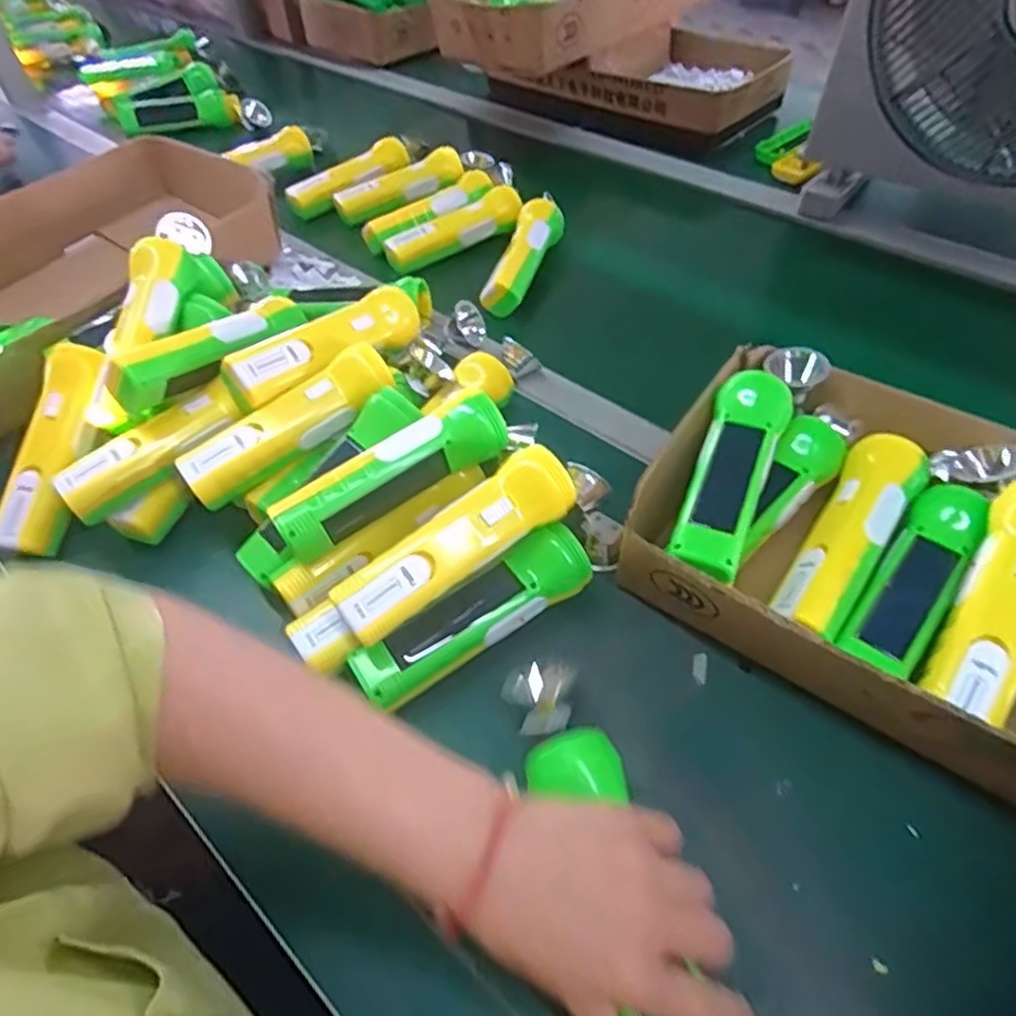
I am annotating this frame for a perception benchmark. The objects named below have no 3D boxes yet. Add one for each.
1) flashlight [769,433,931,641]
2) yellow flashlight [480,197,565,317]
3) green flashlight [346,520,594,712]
[{"bbox_3d":[0.223,0.017,0.435,0.047,0.045,0.160,35,69,16],"label":"flashlight"},{"bbox_3d":[0.019,-0.271,0.717,0.047,0.041,0.166,13,53,13],"label":"yellow flashlight"},{"bbox_3d":[-0.020,0.070,0.431,0.165,0.041,0.043,-29,55,-19],"label":"green flashlight"}]

